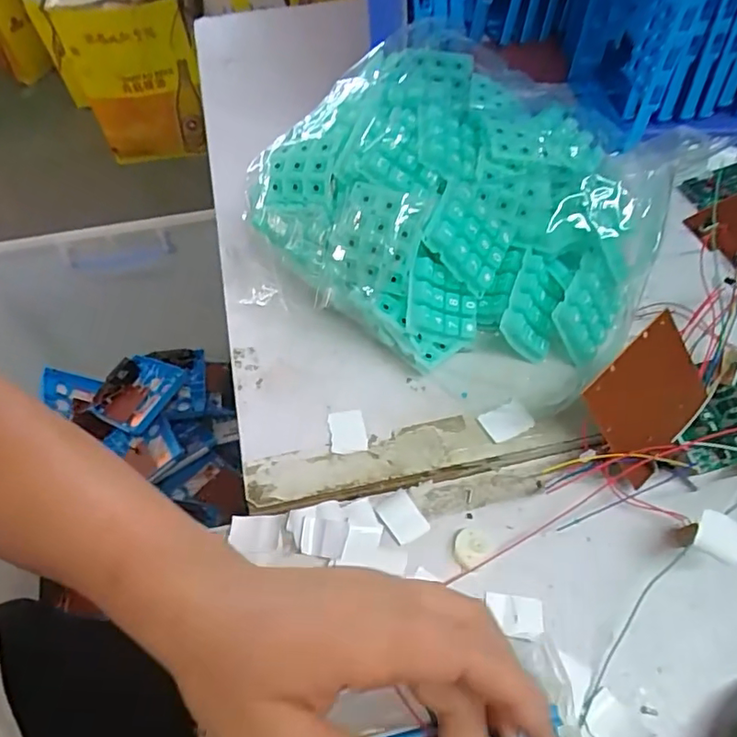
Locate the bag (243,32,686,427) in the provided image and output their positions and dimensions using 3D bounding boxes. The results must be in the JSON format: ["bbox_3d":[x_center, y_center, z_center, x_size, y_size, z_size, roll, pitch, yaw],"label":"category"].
[{"bbox_3d":[0.069,-0.112,0.382,0.240,0.092,0.225,28,62,20],"label":"bag"}]

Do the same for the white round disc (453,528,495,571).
[{"bbox_3d":[0.058,0.098,0.313,0.023,0.005,0.021,-1,56,2],"label":"white round disc"}]

